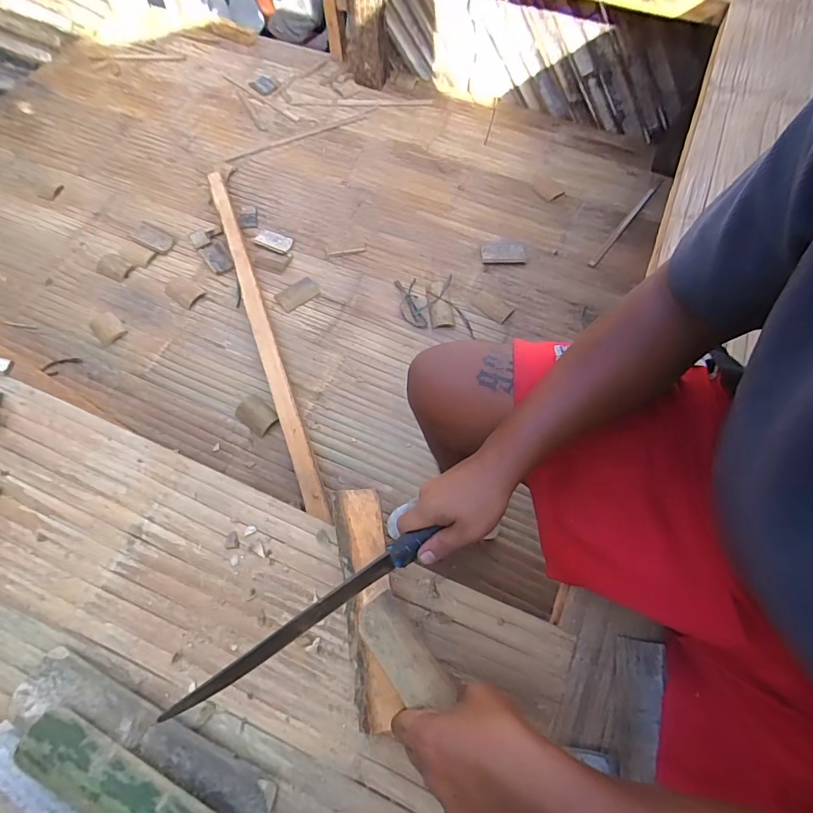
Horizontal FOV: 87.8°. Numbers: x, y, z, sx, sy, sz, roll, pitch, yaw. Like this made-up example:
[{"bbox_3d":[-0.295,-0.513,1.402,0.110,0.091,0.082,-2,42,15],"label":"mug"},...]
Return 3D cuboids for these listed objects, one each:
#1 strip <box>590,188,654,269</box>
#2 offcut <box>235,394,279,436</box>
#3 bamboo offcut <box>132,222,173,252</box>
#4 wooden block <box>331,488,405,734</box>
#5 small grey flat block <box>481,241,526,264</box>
[{"bbox_3d":[0.687,-0.573,1.332,0.018,0.017,0.405,37,70,15],"label":"strip"},{"bbox_3d":[-0.385,0.020,1.085,0.107,0.021,0.074,36,70,14],"label":"offcut"},{"bbox_3d":[-0.785,-0.524,1.309,0.131,0.013,0.069,27,68,11],"label":"bamboo offcut"},{"bbox_3d":[-0.042,0.217,0.473,0.057,0.053,0.249,-9,66,-5],"label":"wooden block"},{"bbox_3d":[0.293,-0.465,1.277,0.130,0.006,0.083,0,66,-2],"label":"small grey flat block"}]

